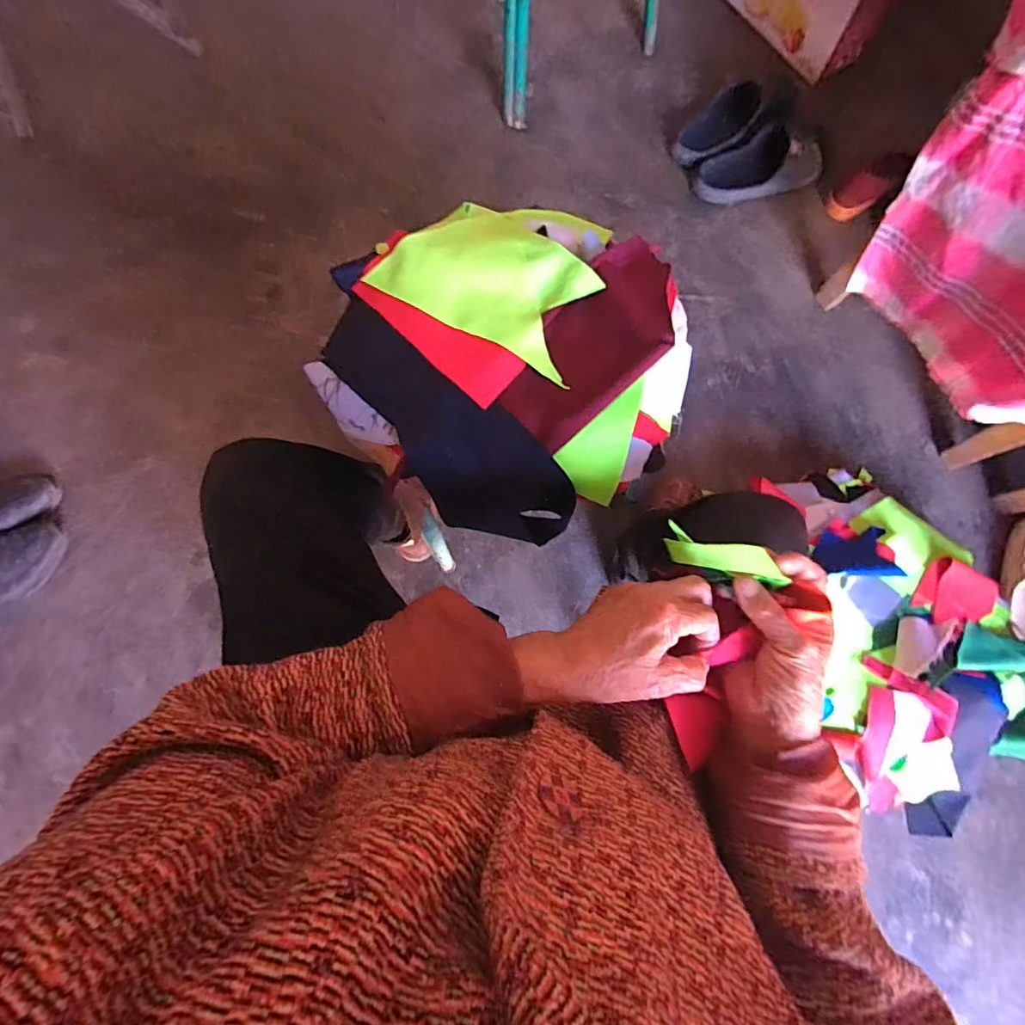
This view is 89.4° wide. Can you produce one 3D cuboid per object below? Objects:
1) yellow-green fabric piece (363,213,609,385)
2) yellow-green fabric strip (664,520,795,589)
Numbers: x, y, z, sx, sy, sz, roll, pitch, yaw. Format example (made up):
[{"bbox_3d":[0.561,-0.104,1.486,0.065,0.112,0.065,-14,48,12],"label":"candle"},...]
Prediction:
[{"bbox_3d":[-0.018,-0.215,0.471,0.194,0.018,0.120,31,81,7],"label":"yellow-green fabric piece"},{"bbox_3d":[0.151,0.032,0.374,0.082,0.024,0.024,16,78,28],"label":"yellow-green fabric strip"}]

